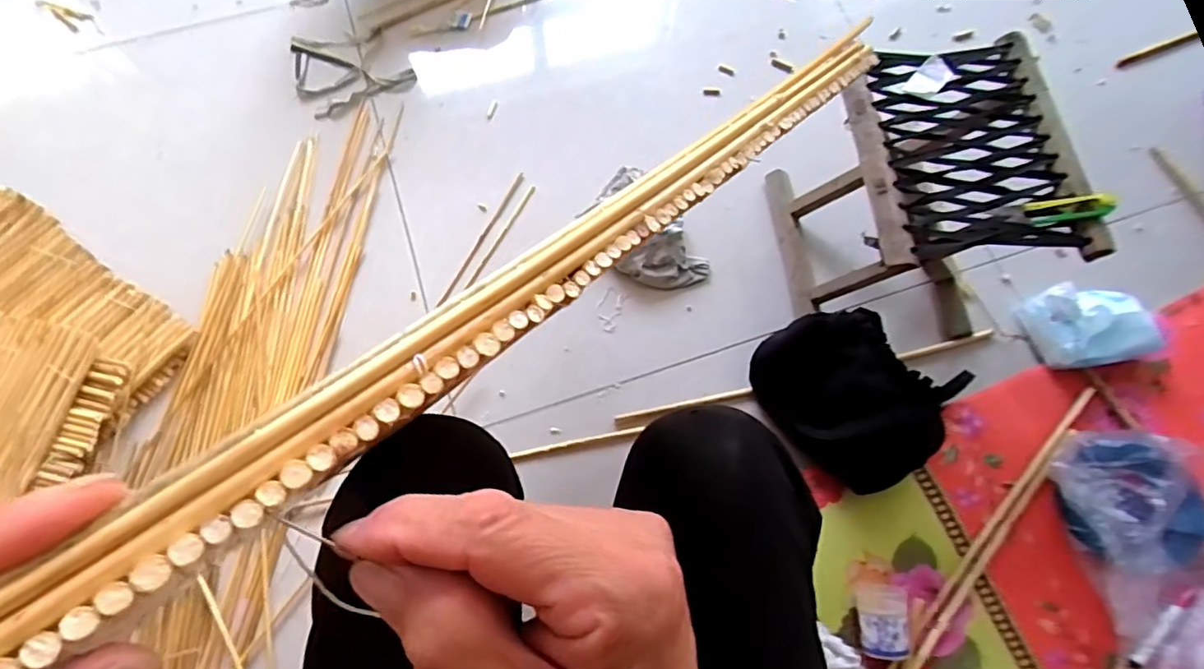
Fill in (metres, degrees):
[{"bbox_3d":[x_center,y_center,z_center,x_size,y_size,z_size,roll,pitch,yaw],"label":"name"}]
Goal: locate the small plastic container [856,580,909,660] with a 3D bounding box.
[{"bbox_3d":[0.340,0.348,0.736,0.059,0.070,0.083,9,69,2],"label":"small plastic container"}]

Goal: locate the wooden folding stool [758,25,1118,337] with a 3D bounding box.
[{"bbox_3d":[0.375,-0.158,0.761,0.235,0.278,0.272,-5,69,-3],"label":"wooden folding stool"}]

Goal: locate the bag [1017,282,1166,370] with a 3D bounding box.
[{"bbox_3d":[0.652,-0.014,0.814,0.107,0.084,0.125,-18,70,-6],"label":"bag"}]

